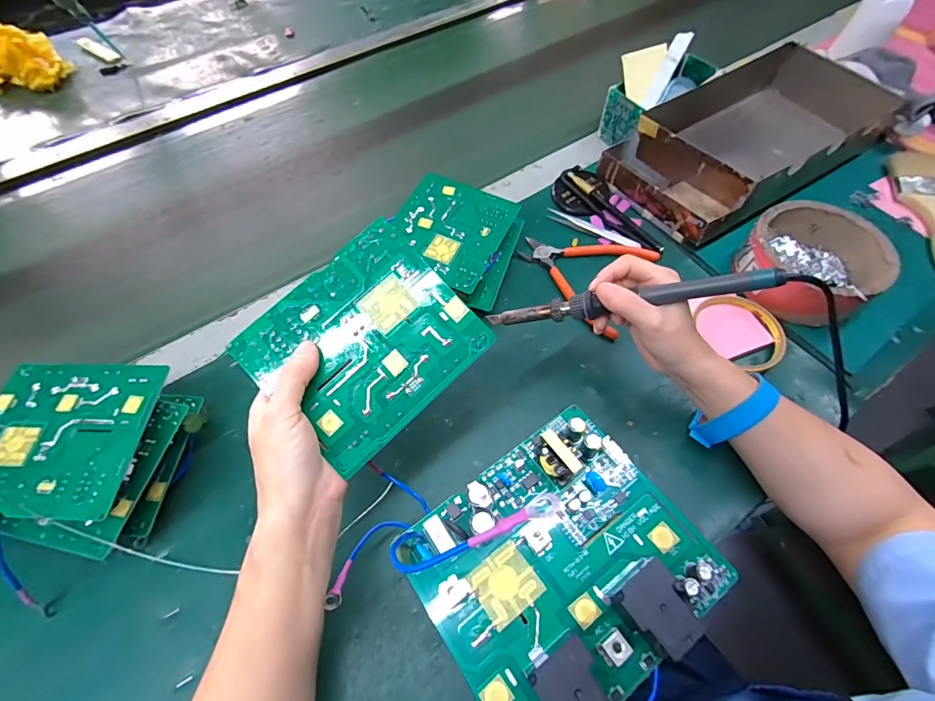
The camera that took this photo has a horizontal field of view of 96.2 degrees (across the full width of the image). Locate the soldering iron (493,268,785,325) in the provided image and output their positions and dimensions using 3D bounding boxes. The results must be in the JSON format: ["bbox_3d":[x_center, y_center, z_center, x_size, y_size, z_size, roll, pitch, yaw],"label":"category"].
[{"bbox_3d":[0.114,-0.037,0.320,0.207,0.015,0.016,-8,61,25],"label":"soldering iron"}]

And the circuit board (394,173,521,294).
[{"bbox_3d":[-0.019,-0.131,0.443,0.112,0.004,0.128,22,63,14],"label":"circuit board"}]

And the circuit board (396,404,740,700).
[{"bbox_3d":[0.045,0.101,0.203,0.129,0.033,0.111,-33,64,-16],"label":"circuit board"}]

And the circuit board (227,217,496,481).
[{"bbox_3d":[-0.065,-0.006,0.273,0.129,0.004,0.113,-43,86,-8],"label":"circuit board"}]

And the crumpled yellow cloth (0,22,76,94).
[{"bbox_3d":[-0.772,-0.491,0.695,0.160,0.063,0.089,2,60,3],"label":"crumpled yellow cloth"}]

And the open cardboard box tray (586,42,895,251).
[{"bbox_3d":[0.347,-0.264,0.523,0.336,0.068,0.187,-31,63,-15],"label":"open cardboard box tray"}]

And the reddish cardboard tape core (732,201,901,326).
[{"bbox_3d":[0.351,-0.093,0.430,0.114,0.051,0.120,-1,60,2],"label":"reddish cardboard tape core"}]

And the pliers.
[{"bbox_3d":[0.123,-0.090,0.462,0.137,0.011,0.125,26,64,16],"label":"pliers"}]

